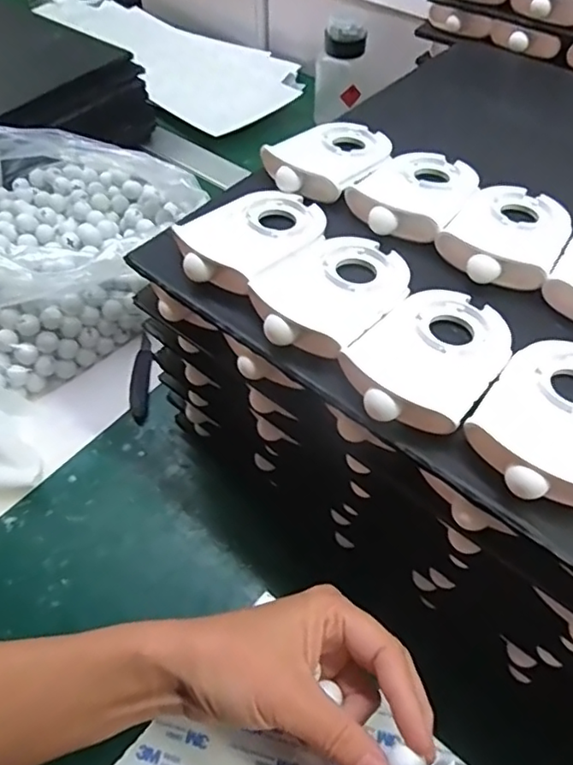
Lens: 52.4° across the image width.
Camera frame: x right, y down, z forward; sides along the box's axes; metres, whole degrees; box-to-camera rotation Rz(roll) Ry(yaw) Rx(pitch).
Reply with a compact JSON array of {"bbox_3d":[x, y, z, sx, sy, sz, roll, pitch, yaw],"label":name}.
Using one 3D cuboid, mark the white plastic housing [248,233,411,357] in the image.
[{"bbox_3d":[0.024,-0.047,0.284,0.059,0.014,0.087,32,59,22],"label":"white plastic housing"}]

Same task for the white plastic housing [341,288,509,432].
[{"bbox_3d":[0.066,-0.015,0.260,0.055,0.013,0.088,32,59,22],"label":"white plastic housing"}]

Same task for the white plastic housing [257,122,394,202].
[{"bbox_3d":[0.030,-0.139,0.352,0.055,0.017,0.087,35,60,24],"label":"white plastic housing"}]

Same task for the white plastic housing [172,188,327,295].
[{"bbox_3d":[-0.019,-0.081,0.309,0.058,0.012,0.088,29,58,20],"label":"white plastic housing"}]

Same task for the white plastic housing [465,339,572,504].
[{"bbox_3d":[0.114,0.012,0.240,0.058,0.013,0.087,30,58,21],"label":"white plastic housing"}]

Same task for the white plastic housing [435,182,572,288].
[{"bbox_3d":[0.121,-0.083,0.311,0.056,0.013,0.084,30,58,21],"label":"white plastic housing"}]

